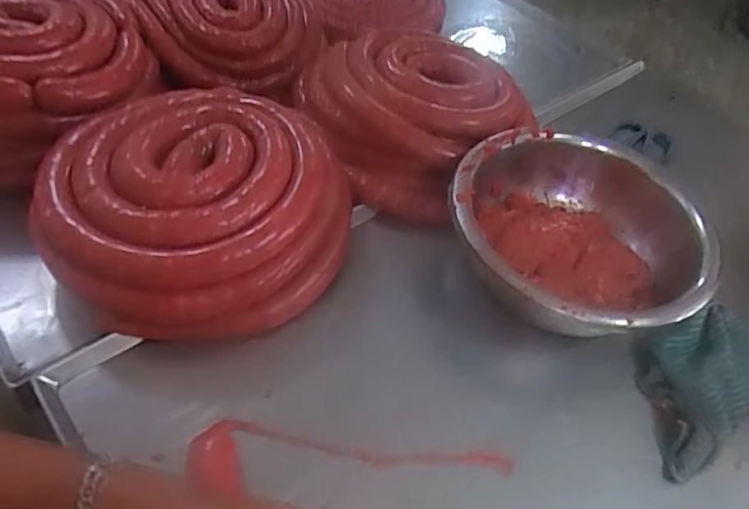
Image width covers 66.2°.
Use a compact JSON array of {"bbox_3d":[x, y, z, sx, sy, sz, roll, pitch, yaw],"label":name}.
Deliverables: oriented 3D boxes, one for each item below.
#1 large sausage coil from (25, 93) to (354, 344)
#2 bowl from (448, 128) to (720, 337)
[{"bbox_3d":[-0.182,-0.064,0.646,0.292,0.120,0.317,3,50,-4],"label":"large sausage coil"},{"bbox_3d":[0.219,-0.011,0.664,0.270,0.130,0.261,3,50,-4],"label":"bowl"}]

